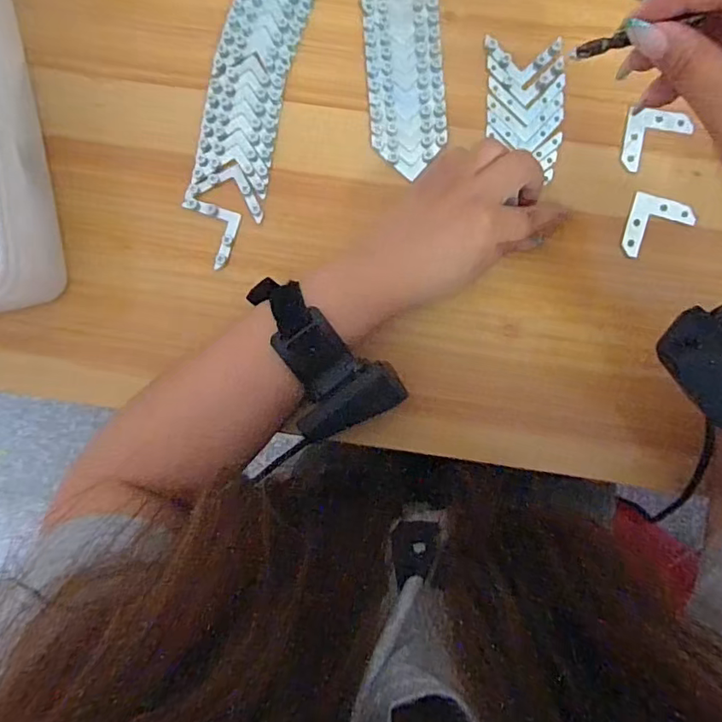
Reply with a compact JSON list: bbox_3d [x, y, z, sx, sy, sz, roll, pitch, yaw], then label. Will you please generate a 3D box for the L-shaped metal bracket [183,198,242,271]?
[{"bbox_3d":[-0.110,-0.091,0.369,0.042,0.004,0.041,19,92,2],"label":"L-shaped metal bracket"}]

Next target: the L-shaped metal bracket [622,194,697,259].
[{"bbox_3d":[0.206,-0.091,0.360,0.042,0.004,0.044,15,92,2],"label":"L-shaped metal bracket"}]

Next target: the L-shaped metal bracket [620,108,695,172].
[{"bbox_3d":[0.202,-0.150,0.358,0.041,0.008,0.040,8,91,2],"label":"L-shaped metal bracket"}]

